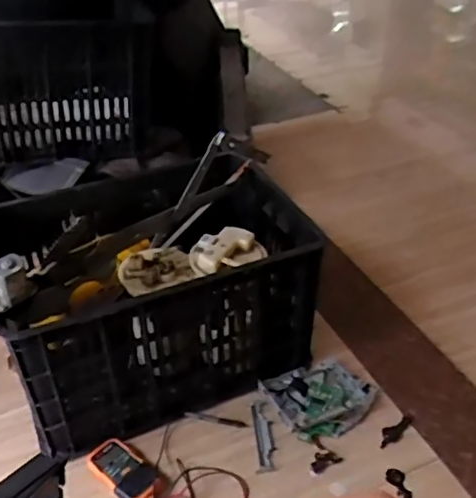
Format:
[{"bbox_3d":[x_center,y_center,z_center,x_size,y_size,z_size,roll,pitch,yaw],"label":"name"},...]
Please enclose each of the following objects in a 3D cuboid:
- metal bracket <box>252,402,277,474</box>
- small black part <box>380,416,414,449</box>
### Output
[{"bbox_3d":[0.042,0.300,0.965,0.030,0.014,0.119,-2,38,-1],"label":"metal bracket"},{"bbox_3d":[0.257,0.295,0.981,0.080,0.007,0.029,-22,42,-25],"label":"small black part"}]

